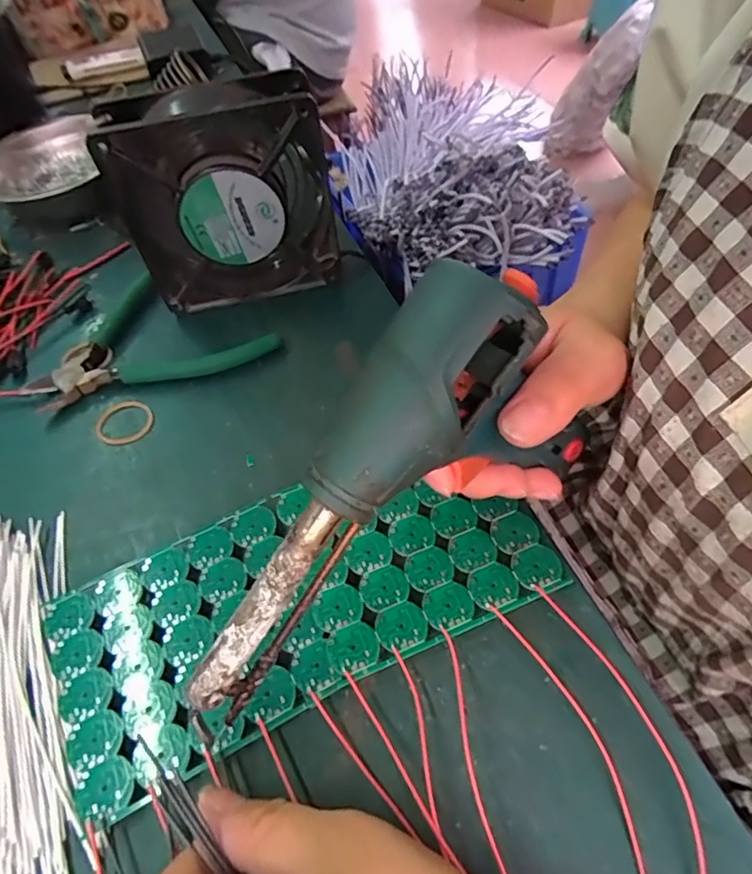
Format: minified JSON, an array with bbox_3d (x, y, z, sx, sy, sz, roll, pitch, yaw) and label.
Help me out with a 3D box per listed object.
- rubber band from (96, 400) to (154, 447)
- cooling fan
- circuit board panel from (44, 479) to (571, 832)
[{"bbox_3d":[-0.146,-0.009,0.312,0.031,0.004,0.033,-4,51,5],"label":"rubber band"},{"bbox_3d":[-0.088,-0.142,0.331,0.121,0.124,0.045,-13,56,-7],"label":"cooling fan"},{"bbox_3d":[-0.032,0.066,0.239,0.209,0.004,0.095,-23,56,-12],"label":"circuit board panel"}]

